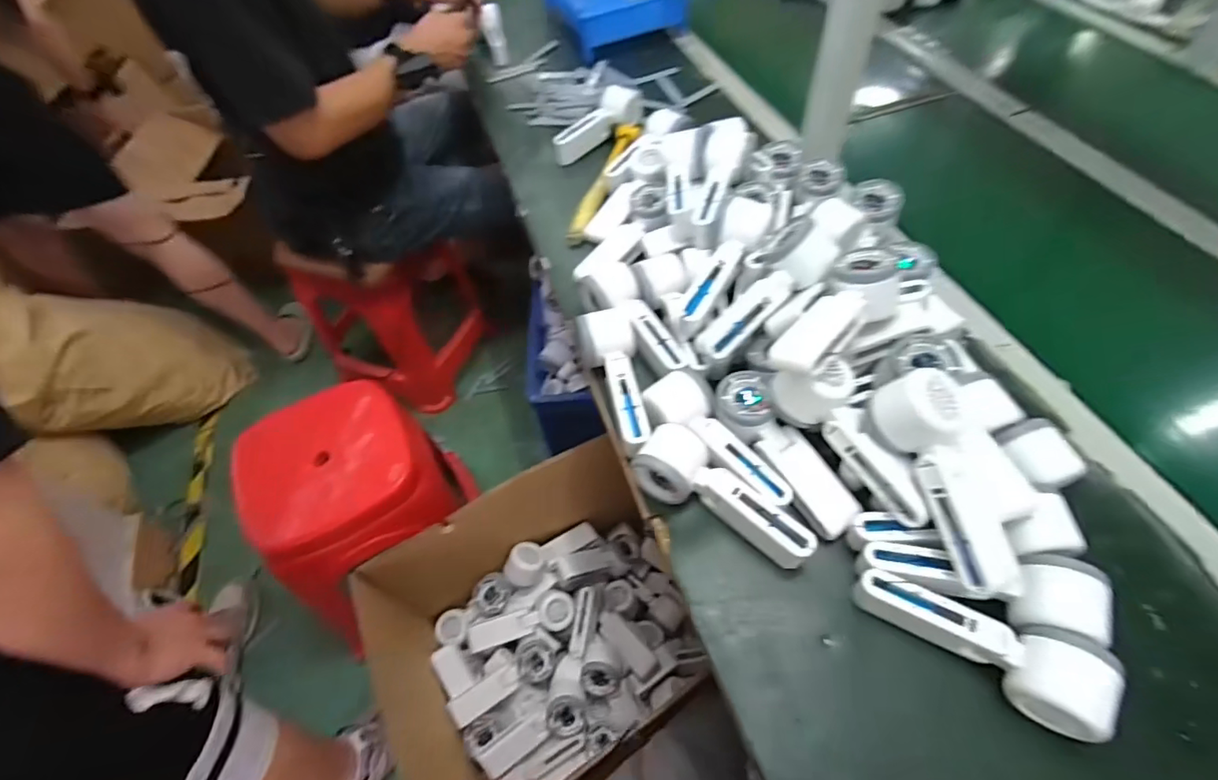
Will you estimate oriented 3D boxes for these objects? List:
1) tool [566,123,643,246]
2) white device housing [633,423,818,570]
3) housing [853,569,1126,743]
[{"bbox_3d":[-0.002,-0.315,0.784,0.046,0.031,0.276,11,57,13],"label":"tool"},{"bbox_3d":[0.103,0.097,0.489,0.167,0.049,0.061,31,63,23],"label":"white device housing"},{"bbox_3d":[0.281,0.188,0.415,0.170,0.048,0.065,30,63,23],"label":"housing"}]

